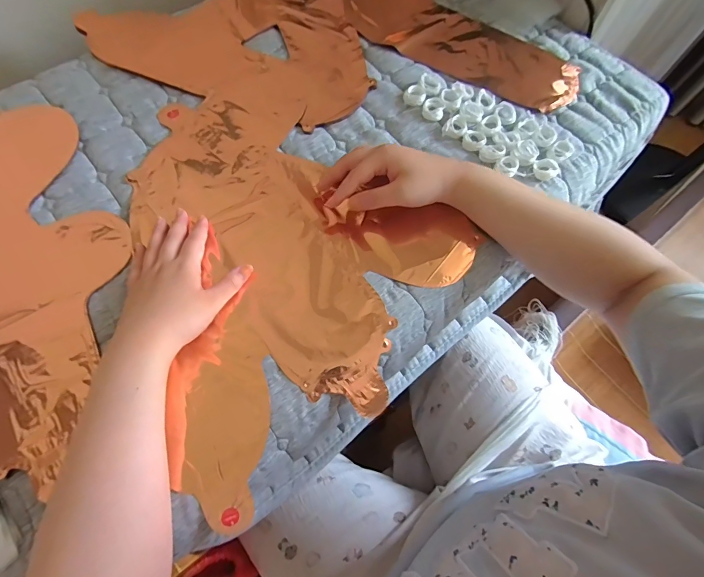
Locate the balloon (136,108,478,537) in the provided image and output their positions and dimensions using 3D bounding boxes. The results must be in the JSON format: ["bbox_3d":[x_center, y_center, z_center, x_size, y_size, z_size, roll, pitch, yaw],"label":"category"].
[{"bbox_3d":[-0.119,-0.013,0.416,0.388,0.019,0.369,32,70,10],"label":"balloon"}]

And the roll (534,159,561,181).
[{"bbox_3d":[0.240,-0.147,0.471,0.031,0.013,0.026,-25,71,-12],"label":"roll"}]

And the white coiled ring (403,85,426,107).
[{"bbox_3d":[0.085,-0.260,0.509,0.028,0.009,0.029,1,68,-2],"label":"white coiled ring"}]

